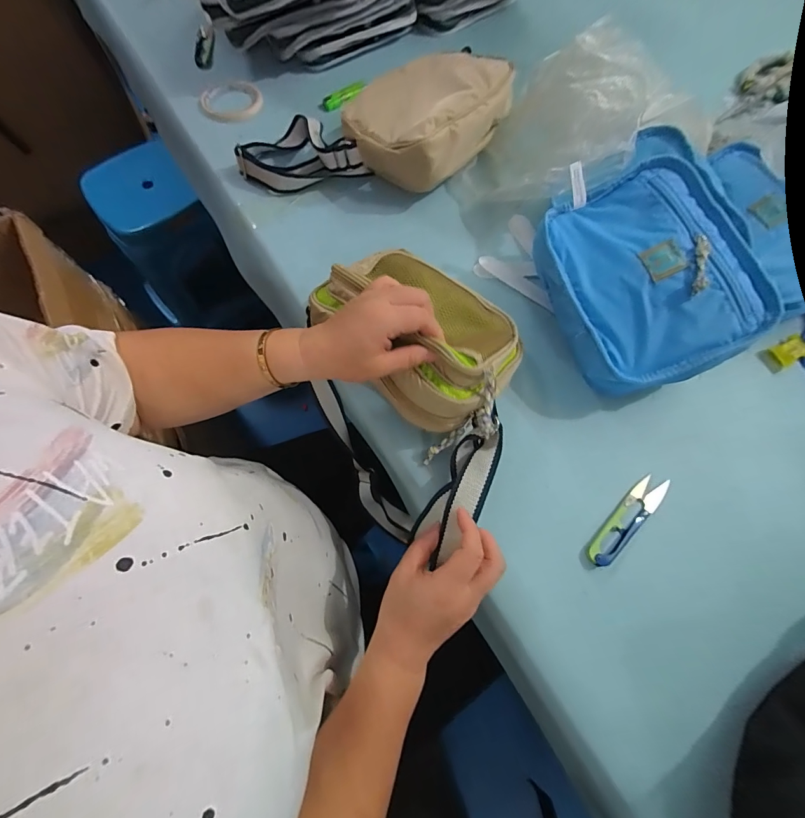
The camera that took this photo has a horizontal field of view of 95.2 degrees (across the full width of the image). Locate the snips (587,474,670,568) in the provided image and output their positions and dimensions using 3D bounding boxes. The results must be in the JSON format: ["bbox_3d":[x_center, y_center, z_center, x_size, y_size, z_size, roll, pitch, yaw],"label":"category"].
[{"bbox_3d":[0.230,0.112,0.376,0.119,0.010,0.027,-41,75,-15],"label":"snips"}]

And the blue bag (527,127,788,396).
[{"bbox_3d":[0.262,-0.139,0.406,0.198,0.128,0.231,-14,70,-6],"label":"blue bag"}]

